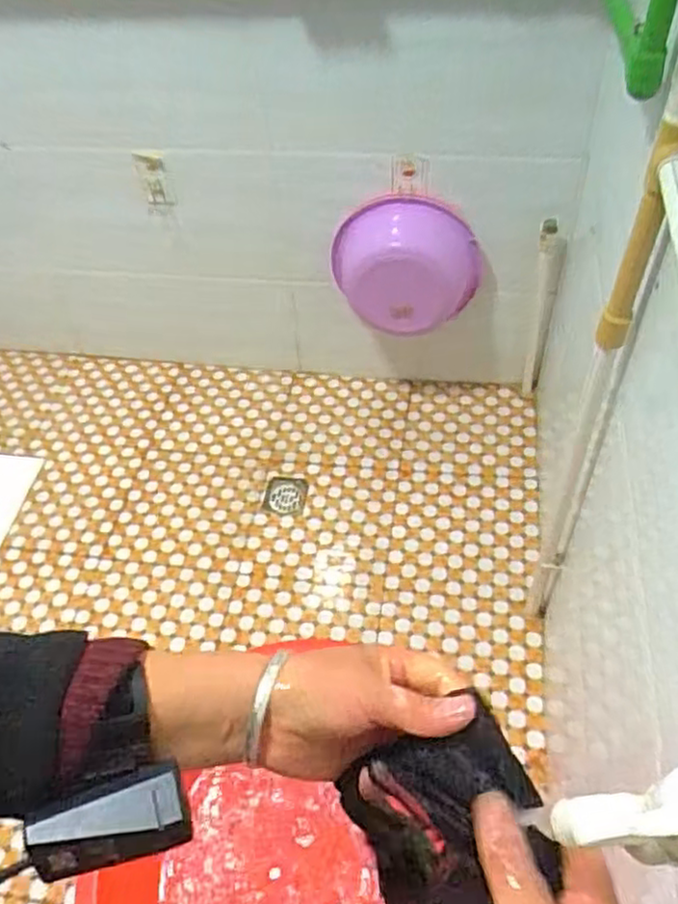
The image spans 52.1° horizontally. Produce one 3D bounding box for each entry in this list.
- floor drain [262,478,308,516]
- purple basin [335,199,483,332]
[{"bbox_3d":[-0.119,0.096,1.543,0.092,0.011,0.106,4,50,9],"label":"floor drain"},{"bbox_3d":[0.134,-0.374,1.417,0.296,0.275,0.094,6,51,10],"label":"purple basin"}]

